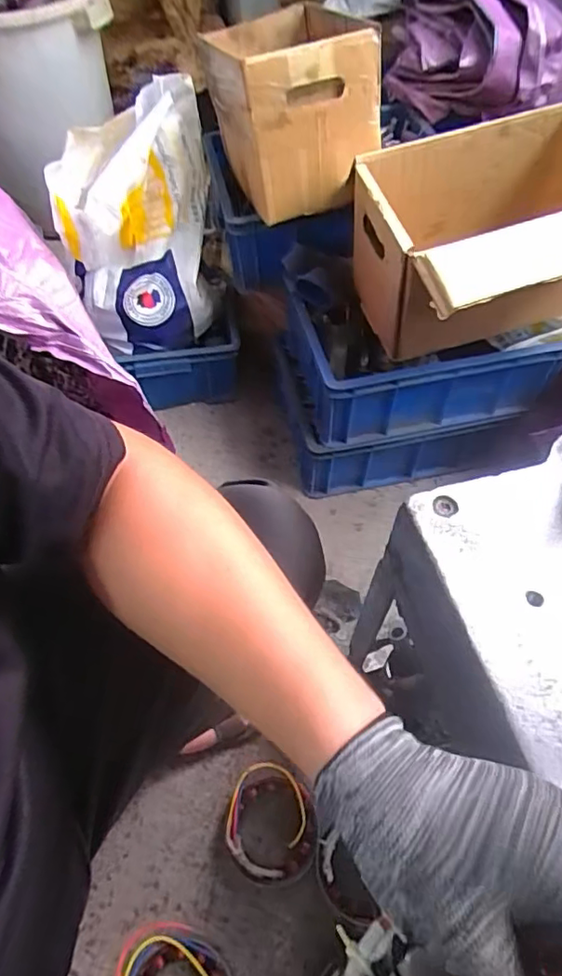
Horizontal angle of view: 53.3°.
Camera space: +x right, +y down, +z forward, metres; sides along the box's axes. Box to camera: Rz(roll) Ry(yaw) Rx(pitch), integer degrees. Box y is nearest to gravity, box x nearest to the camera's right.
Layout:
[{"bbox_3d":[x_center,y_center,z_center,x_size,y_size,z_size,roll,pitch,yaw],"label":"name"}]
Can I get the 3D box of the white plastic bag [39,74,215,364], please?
[{"bbox_3d":[-0.224,-0.416,0.928,0.258,0.335,0.153,-25,60,-16],"label":"white plastic bag"}]

